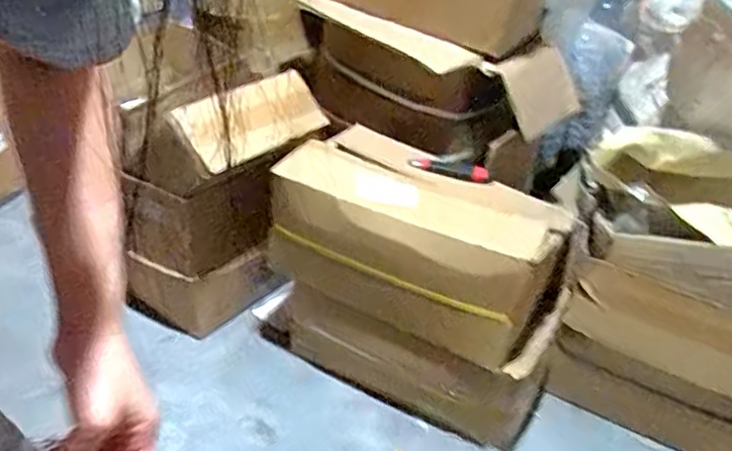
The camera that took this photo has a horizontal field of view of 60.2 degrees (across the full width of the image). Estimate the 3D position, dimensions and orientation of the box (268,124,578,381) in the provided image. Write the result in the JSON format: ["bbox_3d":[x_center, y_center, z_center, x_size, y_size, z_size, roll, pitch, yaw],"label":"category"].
[{"bbox_3d":[0.094,0.021,1.113,0.488,0.231,0.284,19,35,20],"label":"box"}]

